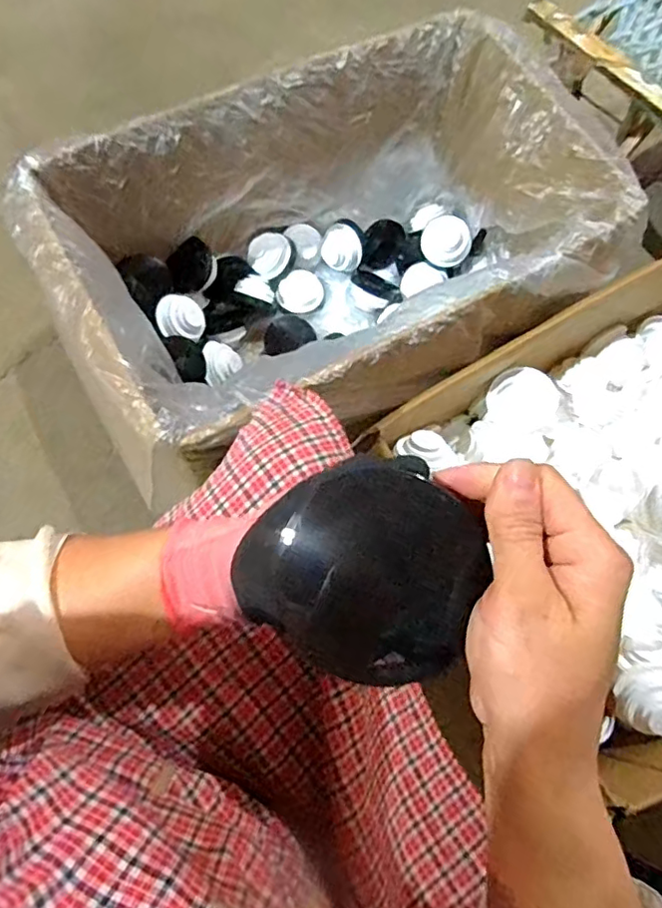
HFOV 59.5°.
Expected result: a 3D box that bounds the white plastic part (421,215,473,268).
[{"bbox_3d":[0.193,-0.358,0.974,0.083,0.014,0.078,6,106,22],"label":"white plastic part"}]

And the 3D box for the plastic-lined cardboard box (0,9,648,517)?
[{"bbox_3d":[0.015,-0.254,0.862,0.729,0.343,0.453,-26,73,-12],"label":"plastic-lined cardboard box"}]

